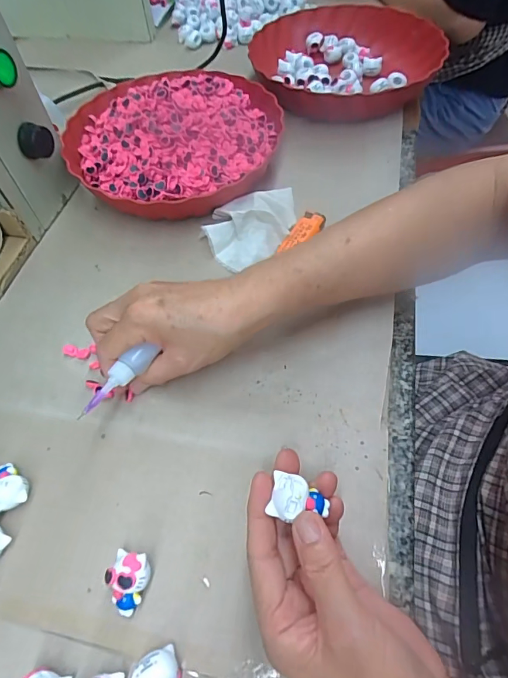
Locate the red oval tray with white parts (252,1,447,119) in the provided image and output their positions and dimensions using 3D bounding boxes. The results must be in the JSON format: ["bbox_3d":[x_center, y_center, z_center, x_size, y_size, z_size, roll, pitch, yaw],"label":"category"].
[{"bbox_3d":[0.108,-0.354,0.539,0.227,0.054,0.234,25,62,17],"label":"red oval tray with white parts"}]

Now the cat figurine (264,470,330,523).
[{"bbox_3d":[0.026,0.089,0.234,0.031,0.010,0.023,10,58,9],"label":"cat figurine"}]

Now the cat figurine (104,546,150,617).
[{"bbox_3d":[-0.078,0.151,0.257,0.026,0.022,0.032,8,58,8],"label":"cat figurine"}]

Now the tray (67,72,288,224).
[{"bbox_3d":[-0.089,-0.229,0.470,0.238,0.076,0.235,-20,58,-11],"label":"tray"}]

